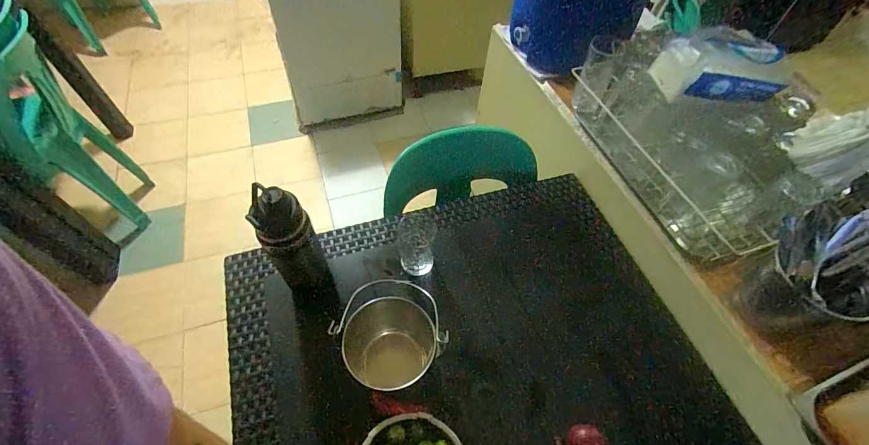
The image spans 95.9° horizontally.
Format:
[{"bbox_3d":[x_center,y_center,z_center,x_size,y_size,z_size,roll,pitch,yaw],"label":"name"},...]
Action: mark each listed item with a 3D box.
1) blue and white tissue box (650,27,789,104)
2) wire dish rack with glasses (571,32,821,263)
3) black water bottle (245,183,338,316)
[{"bbox_3d":[0.499,-0.266,0.675,0.197,0.082,0.098,0,55,-3],"label":"blue and white tissue box"},{"bbox_3d":[0.507,-0.178,0.777,0.264,0.176,0.475,-20,59,-16],"label":"wire dish rack with glasses"},{"bbox_3d":[-0.208,0.065,0.610,0.075,0.287,0.079,-24,60,-18],"label":"black water bottle"}]

